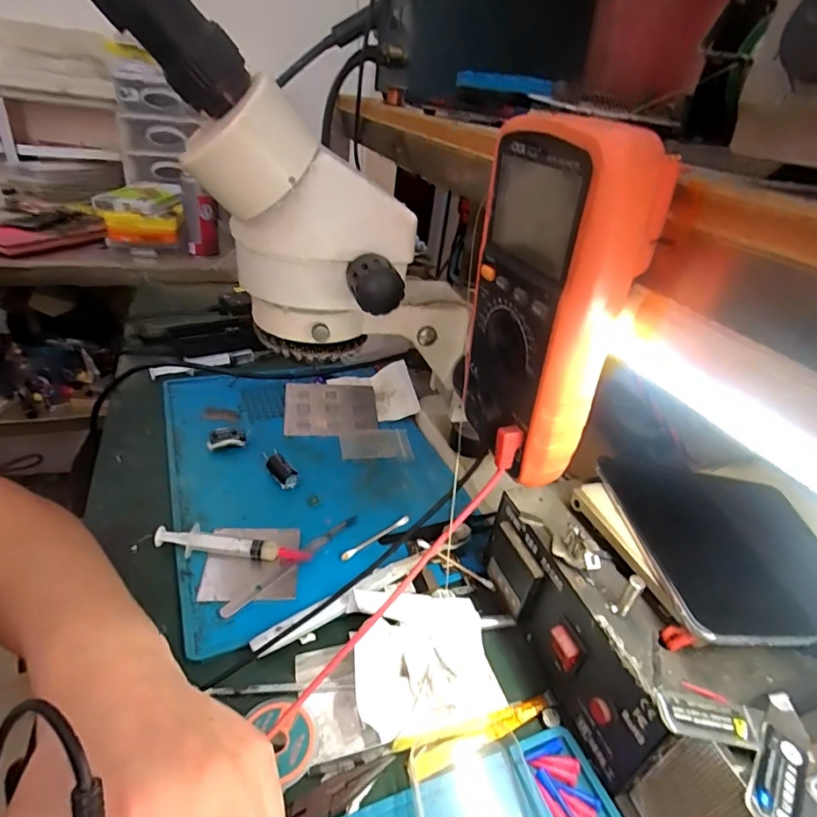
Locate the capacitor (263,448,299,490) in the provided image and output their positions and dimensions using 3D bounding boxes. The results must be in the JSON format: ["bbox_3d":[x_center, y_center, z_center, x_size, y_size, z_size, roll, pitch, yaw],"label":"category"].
[{"bbox_3d":[-0.119,0.055,0.455,0.017,0.012,0.051,-17,40,-33],"label":"capacitor"}]

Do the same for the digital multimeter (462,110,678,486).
[{"bbox_3d":[0.071,-0.052,0.257,0.050,0.163,0.089,-4,33,-18],"label":"digital multimeter"}]

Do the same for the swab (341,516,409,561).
[{"bbox_3d":[-0.026,0.107,0.408,0.071,0.004,0.008,-22,43,-37],"label":"swab"}]

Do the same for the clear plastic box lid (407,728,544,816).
[{"bbox_3d":[0.036,0.206,0.262,0.065,0.004,0.060,-2,34,-15],"label":"clear plastic box lid"}]

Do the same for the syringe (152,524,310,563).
[{"bbox_3d":[-0.133,0.105,0.373,0.113,0.016,0.015,7,33,-1],"label":"syringe"}]

